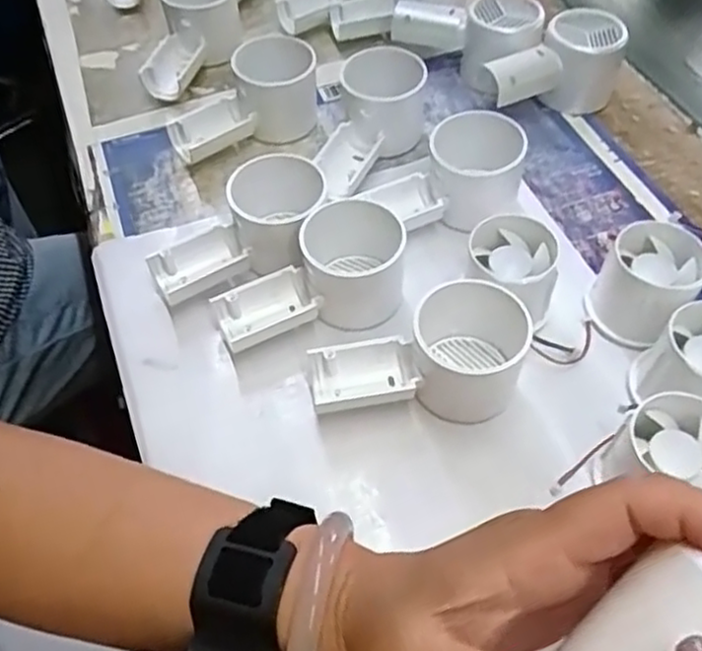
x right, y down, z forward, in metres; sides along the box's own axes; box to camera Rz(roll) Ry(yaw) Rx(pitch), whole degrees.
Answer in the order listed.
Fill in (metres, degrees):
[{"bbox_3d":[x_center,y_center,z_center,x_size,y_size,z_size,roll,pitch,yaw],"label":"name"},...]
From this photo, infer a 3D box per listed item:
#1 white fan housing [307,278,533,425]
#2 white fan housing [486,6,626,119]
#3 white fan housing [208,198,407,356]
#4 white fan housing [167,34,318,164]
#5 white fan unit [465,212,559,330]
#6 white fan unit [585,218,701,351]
[{"bbox_3d":[0.041,0.018,0.372,0.122,0.050,0.054,-9,54,-4],"label":"white fan housing"},{"bbox_3d":[0.153,-0.187,0.517,0.111,0.054,0.056,-35,61,-21],"label":"white fan housing"},{"bbox_3d":[-0.024,-0.027,0.404,0.110,0.057,0.050,-16,55,-10],"label":"white fan housing"},{"bbox_3d":[-0.079,-0.163,0.501,0.111,0.055,0.056,-23,57,-14],"label":"white fan housing"},{"bbox_3d":[0.092,-0.029,0.405,0.054,0.045,0.054,-1,54,1],"label":"white fan unit"},{"bbox_3d":[0.170,-0.023,0.402,0.051,0.050,0.061,32,61,22],"label":"white fan unit"}]

